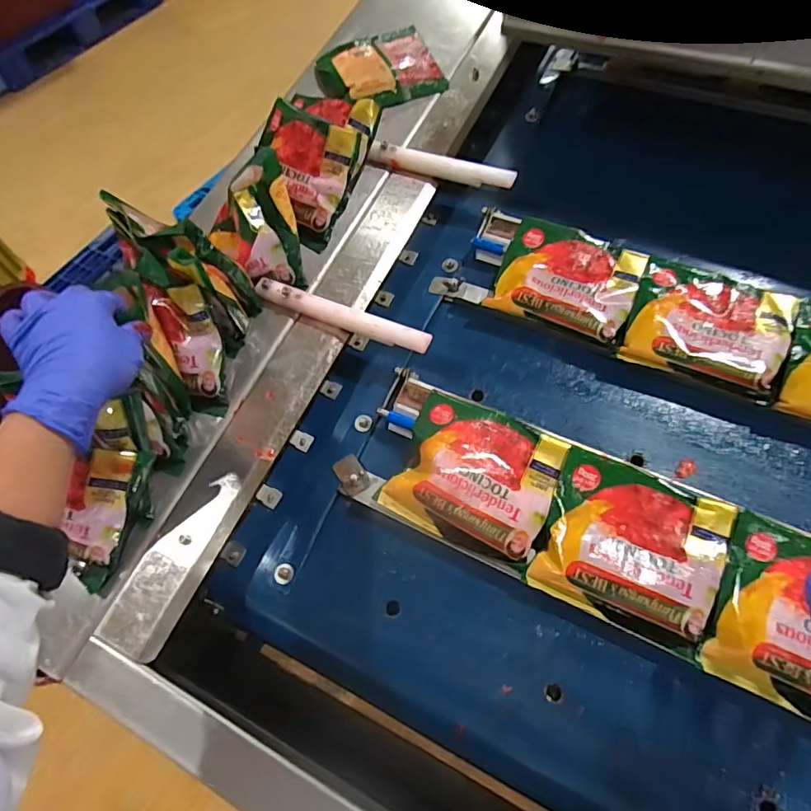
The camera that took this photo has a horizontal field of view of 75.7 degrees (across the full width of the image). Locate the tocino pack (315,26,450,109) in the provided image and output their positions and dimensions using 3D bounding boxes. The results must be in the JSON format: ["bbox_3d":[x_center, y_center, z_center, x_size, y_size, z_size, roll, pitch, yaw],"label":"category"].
[{"bbox_3d":[-0.039,-0.464,0.711,0.156,0.030,0.159,-17,60,-5],"label":"tocino pack"}]

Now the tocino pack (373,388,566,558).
[{"bbox_3d":[0.063,0.065,0.483,0.142,0.043,0.124,22,64,17],"label":"tocino pack"}]

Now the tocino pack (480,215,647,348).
[{"bbox_3d":[0.173,-0.135,0.560,0.142,0.023,0.121,21,64,16],"label":"tocino pack"}]

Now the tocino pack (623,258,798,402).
[{"bbox_3d":[0.302,-0.080,0.520,0.142,0.016,0.126,20,63,15],"label":"tocino pack"}]

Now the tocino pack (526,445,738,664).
[{"bbox_3d":[0.189,0.117,0.437,0.139,0.016,0.127,22,72,12],"label":"tocino pack"}]

